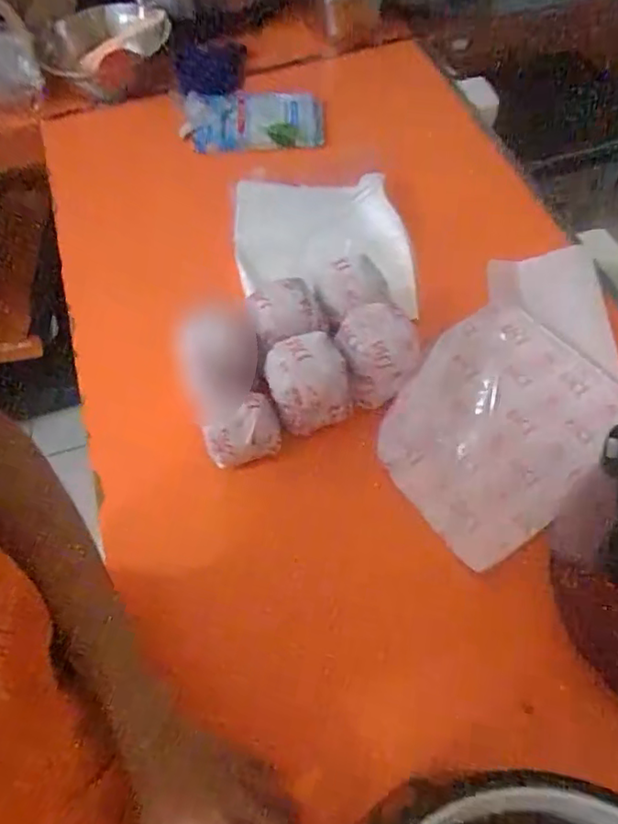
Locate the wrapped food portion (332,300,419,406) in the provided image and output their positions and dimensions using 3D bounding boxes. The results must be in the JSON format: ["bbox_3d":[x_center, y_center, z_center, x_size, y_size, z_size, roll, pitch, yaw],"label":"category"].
[{"bbox_3d":[0.078,-0.066,0.670,0.082,0.068,0.090,-1,58,2],"label":"wrapped food portion"}]

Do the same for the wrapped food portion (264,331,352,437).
[{"bbox_3d":[-0.001,-0.033,0.659,0.087,0.097,0.074,-16,59,-7],"label":"wrapped food portion"}]

